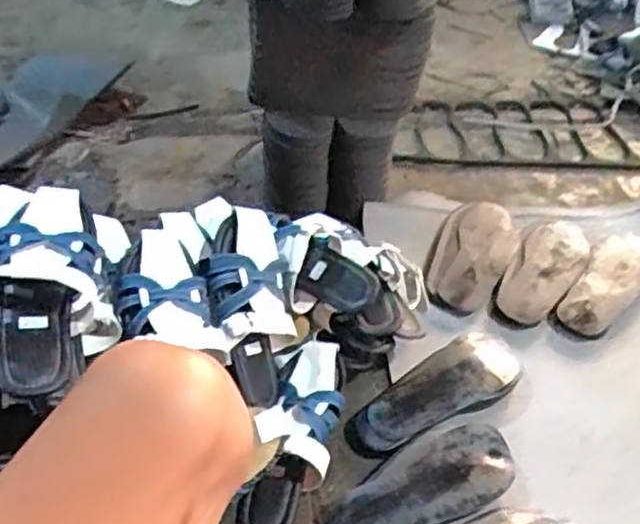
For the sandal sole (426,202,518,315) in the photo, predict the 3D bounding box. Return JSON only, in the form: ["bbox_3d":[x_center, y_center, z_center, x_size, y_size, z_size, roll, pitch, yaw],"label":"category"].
[{"bbox_3d":[0.237,-0.016,1.042,0.115,0.041,0.246,20,47,14],"label":"sandal sole"}]

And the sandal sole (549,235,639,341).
[{"bbox_3d":[0.440,0.035,1.025,0.087,0.020,0.260,34,51,26],"label":"sandal sole"}]

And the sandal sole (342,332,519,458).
[{"bbox_3d":[0.150,0.164,0.849,0.260,0.034,0.094,-25,52,-27],"label":"sandal sole"}]

